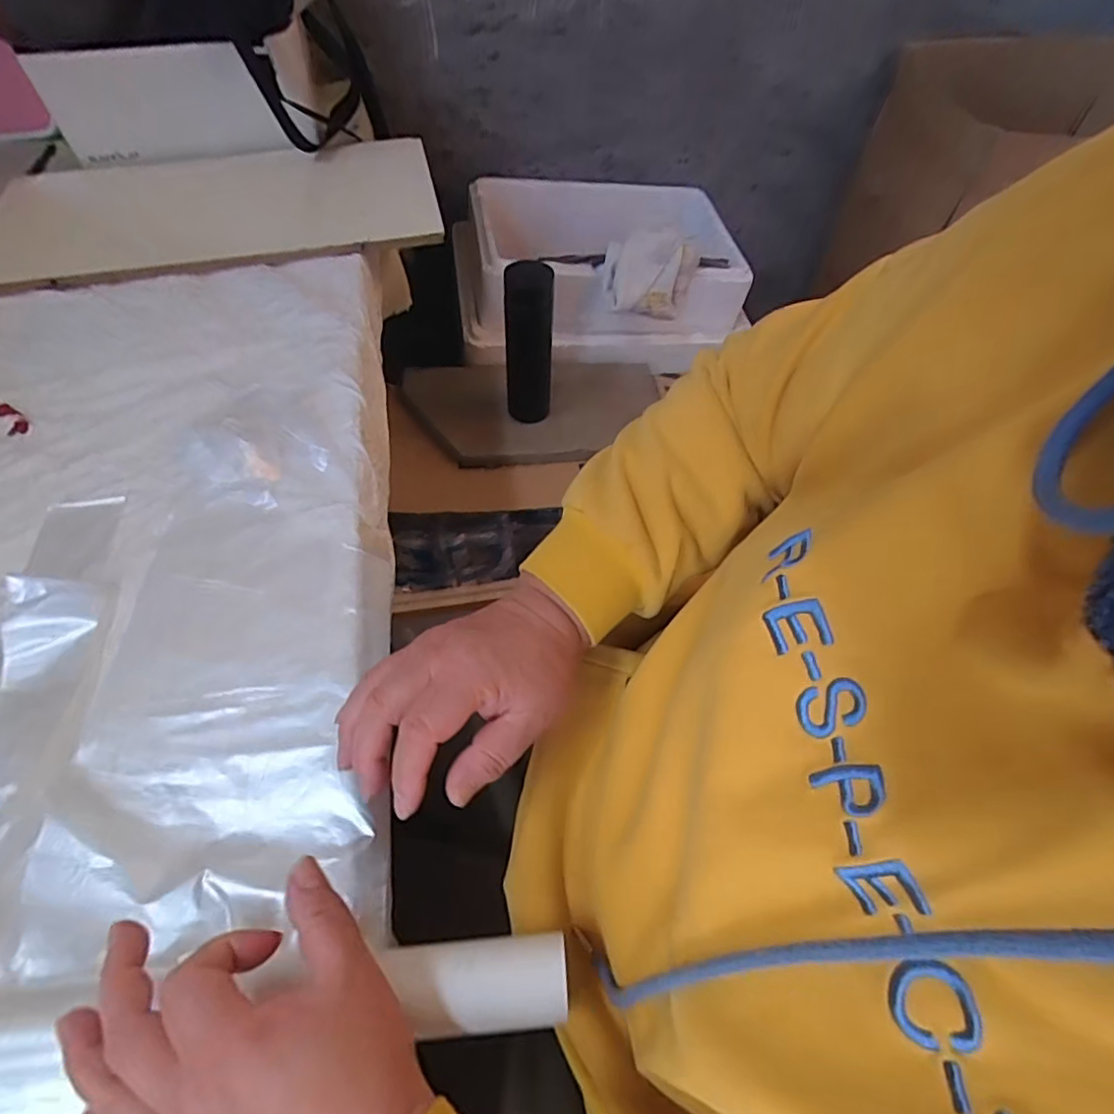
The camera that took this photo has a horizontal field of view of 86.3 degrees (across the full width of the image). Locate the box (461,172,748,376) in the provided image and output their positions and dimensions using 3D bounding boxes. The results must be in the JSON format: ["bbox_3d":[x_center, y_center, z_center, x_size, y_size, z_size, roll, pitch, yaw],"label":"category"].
[{"bbox_3d":[0.072,-0.487,1.003,0.470,0.151,0.322,-3,59,-2],"label":"box"}]

